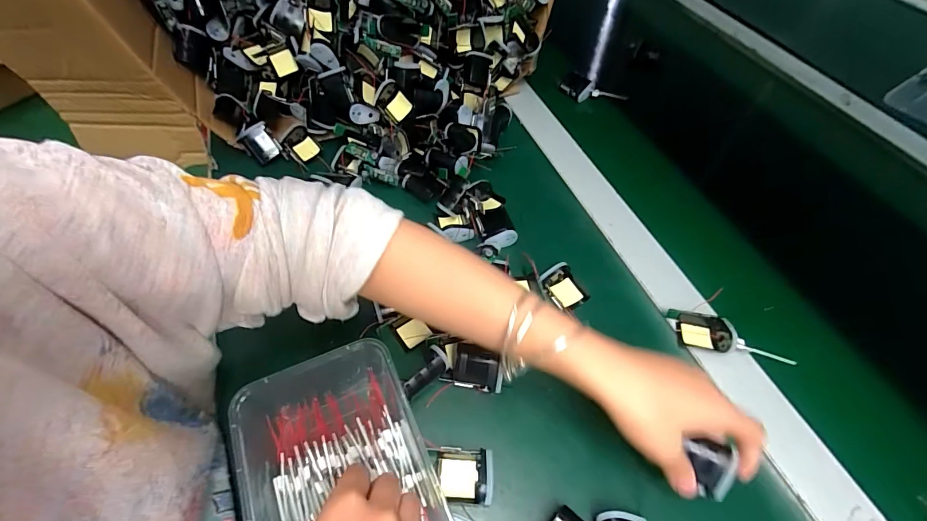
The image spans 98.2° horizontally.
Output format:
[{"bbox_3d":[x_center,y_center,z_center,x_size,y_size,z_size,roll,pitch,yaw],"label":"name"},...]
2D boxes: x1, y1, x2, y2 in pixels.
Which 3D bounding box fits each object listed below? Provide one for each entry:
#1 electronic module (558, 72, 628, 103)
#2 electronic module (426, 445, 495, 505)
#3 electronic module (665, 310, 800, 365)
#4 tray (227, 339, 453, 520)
[{"bbox_3d":[0.192,-0.253,0.593,0.096,0.031,0.022,17,57,10],"label":"electronic module"},{"bbox_3d":[-0.002,0.158,0.294,0.046,0.015,0.035,2,56,0],"label":"electronic module"},{"bbox_3d":[0.237,0.070,0.365,0.096,0.021,0.037,8,56,4],"label":"electronic module"},{"bbox_3d":[-0.082,0.146,0.272,0.112,0.059,0.176,-20,58,-16],"label":"tray"}]

